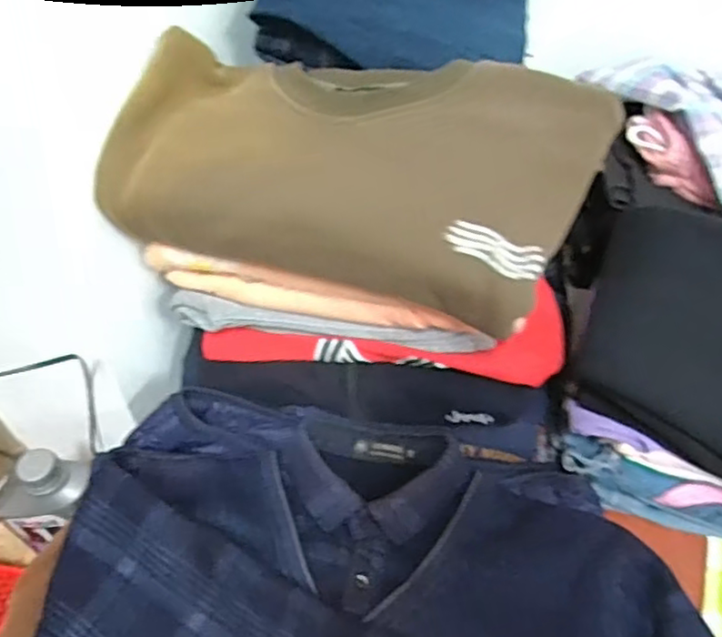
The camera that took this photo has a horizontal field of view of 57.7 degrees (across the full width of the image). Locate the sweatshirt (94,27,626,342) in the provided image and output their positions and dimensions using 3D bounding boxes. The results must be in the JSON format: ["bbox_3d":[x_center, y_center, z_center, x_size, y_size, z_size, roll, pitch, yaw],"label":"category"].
[{"bbox_3d":[-0.008,-0.127,0.544,0.370,0.103,0.207,17,51,17],"label":"sweatshirt"}]

